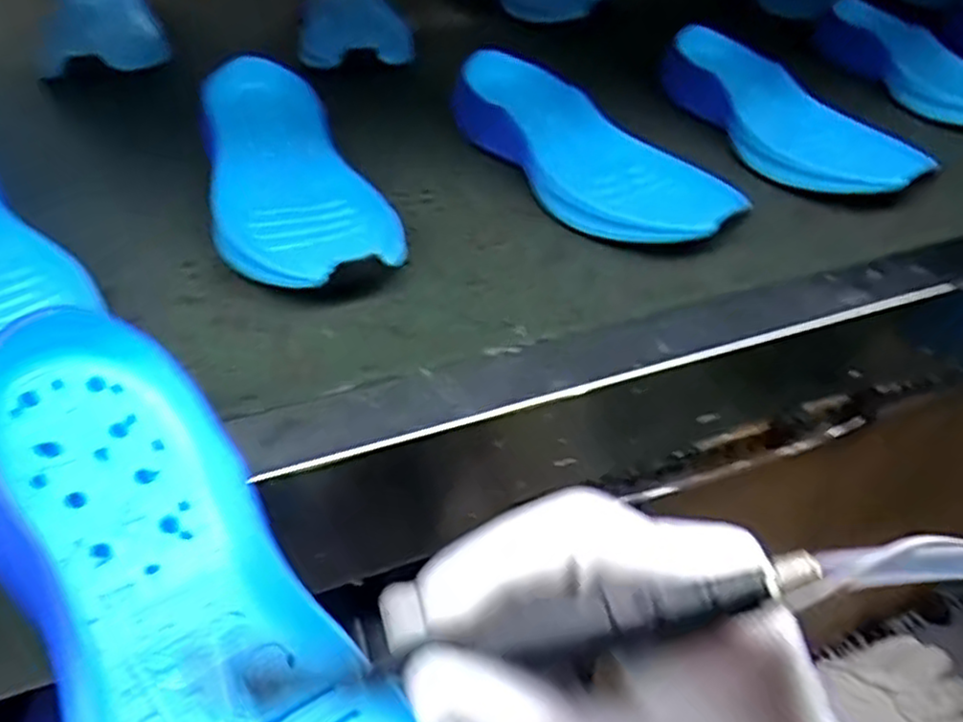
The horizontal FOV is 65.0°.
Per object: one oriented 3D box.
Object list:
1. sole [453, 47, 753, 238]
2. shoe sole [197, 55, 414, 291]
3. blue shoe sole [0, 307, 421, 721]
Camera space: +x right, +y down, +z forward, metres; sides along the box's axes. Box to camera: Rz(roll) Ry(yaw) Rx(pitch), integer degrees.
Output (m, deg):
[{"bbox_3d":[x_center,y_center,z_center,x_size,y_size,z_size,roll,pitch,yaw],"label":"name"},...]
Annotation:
[{"bbox_3d":[0.065,-0.141,0.514,0.092,0.042,0.242,-26,51,-32],"label":"sole"},{"bbox_3d":[-0.119,-0.119,0.466,0.096,0.051,0.204,-8,44,-19],"label":"shoe sole"},{"bbox_3d":[-0.090,0.087,0.240,0.085,0.030,0.244,-29,74,-32],"label":"blue shoe sole"}]

